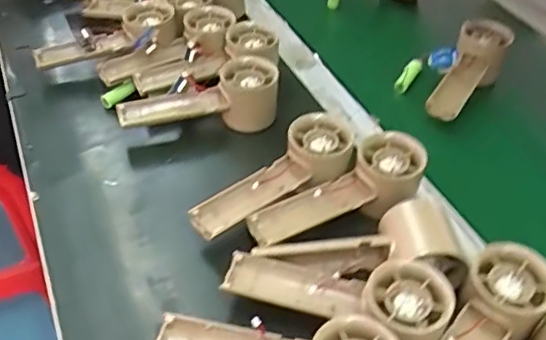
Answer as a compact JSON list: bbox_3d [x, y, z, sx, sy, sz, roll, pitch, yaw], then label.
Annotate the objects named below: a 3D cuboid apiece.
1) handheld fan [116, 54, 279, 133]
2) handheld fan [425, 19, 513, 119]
[{"bbox_3d":[-0.074,-0.070,0.572,0.154,0.059,0.053,-6,43,-7],"label":"handheld fan"},{"bbox_3d":[0.209,-0.104,0.615,0.052,0.050,0.147,22,47,22],"label":"handheld fan"}]

